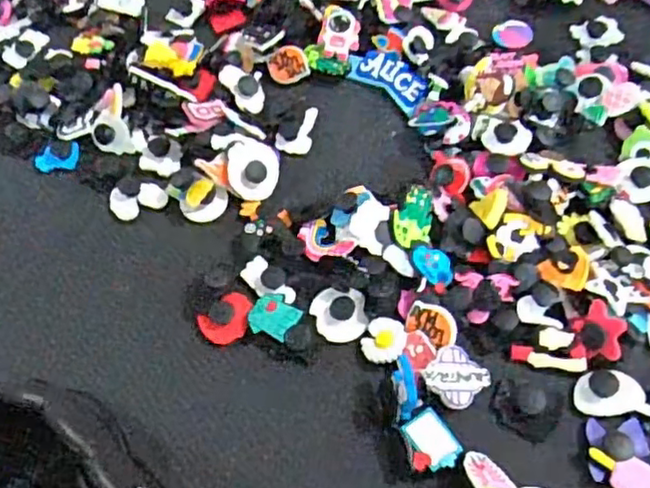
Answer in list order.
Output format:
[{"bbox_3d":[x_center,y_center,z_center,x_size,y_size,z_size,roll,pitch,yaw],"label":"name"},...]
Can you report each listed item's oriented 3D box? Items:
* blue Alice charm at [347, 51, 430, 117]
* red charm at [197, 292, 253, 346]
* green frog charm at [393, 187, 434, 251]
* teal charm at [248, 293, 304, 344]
[{"bbox_3d":[0.038,-0.097,0.374,0.053,0.007,0.025,37,68,24],"label":"blue Alice charm"},{"bbox_3d":[-0.045,0.035,0.304,0.026,0.004,0.021,-40,63,-19],"label":"red charm"},{"bbox_3d":[0.042,-0.012,0.309,0.021,0.005,0.028,18,75,-22],"label":"green frog charm"},{"bbox_3d":[-0.024,0.034,0.300,0.022,0.006,0.021,28,64,20],"label":"teal charm"}]

